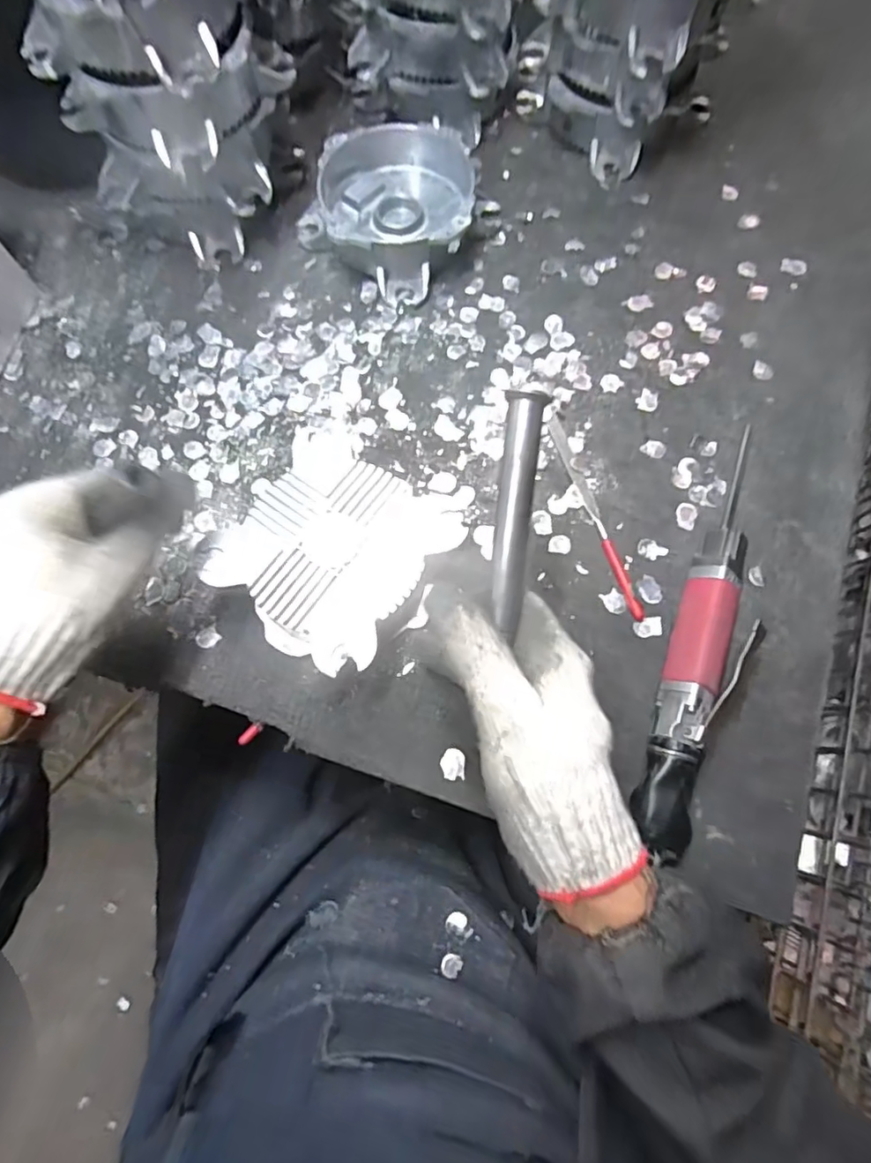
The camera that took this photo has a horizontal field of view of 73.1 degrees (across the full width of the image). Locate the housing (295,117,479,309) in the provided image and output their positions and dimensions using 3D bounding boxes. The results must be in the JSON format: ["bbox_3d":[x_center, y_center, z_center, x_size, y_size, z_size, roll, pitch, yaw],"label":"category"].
[{"bbox_3d":[-0.037,-0.308,0.481,0.138,0.047,0.126,0,73,1],"label":"housing"}]

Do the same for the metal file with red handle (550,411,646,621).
[{"bbox_3d":[0.113,-0.050,0.418,0.009,0.004,0.163,-17,73,-4],"label":"metal file with red handle"}]

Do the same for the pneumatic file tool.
[{"bbox_3d":[0.178,0.026,0.379,0.046,0.038,0.299,19,75,7],"label":"pneumatic file tool"}]

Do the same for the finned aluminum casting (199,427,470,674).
[{"bbox_3d":[-0.065,-0.020,0.395,0.129,0.045,0.140,27,76,9],"label":"finned aluminum casting"}]

